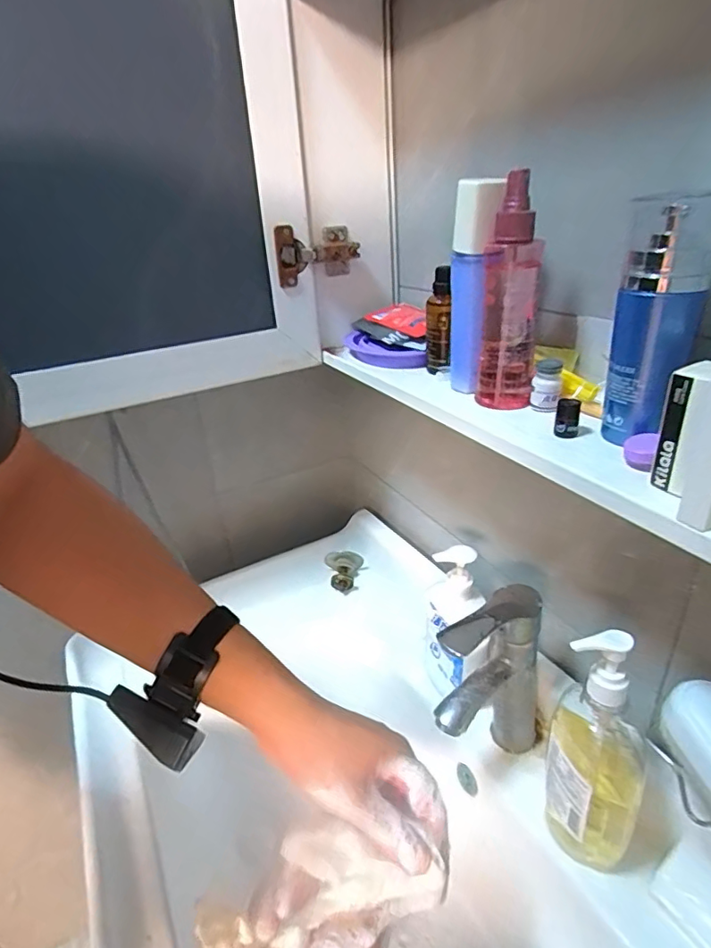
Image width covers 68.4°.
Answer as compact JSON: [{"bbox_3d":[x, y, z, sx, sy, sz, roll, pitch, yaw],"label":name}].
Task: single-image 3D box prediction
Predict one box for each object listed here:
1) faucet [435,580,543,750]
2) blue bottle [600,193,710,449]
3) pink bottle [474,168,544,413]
[{"bbox_3d":[0.125,0.204,0.479,0.055,0.189,0.117,16,34,35],"label":"faucet"},{"bbox_3d":[0.183,-0.088,0.319,0.043,0.144,0.046,14,33,31],"label":"blue bottle"},{"bbox_3d":[0.113,-0.127,0.388,0.043,0.151,0.048,3,29,14],"label":"pink bottle"}]

